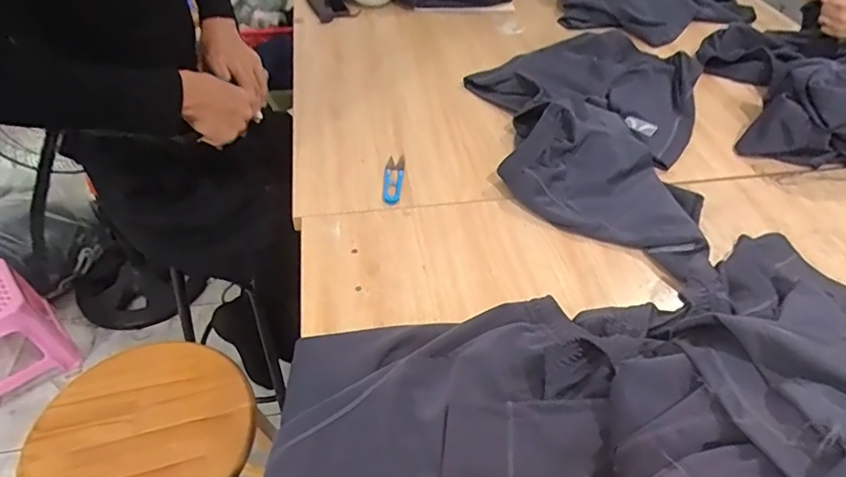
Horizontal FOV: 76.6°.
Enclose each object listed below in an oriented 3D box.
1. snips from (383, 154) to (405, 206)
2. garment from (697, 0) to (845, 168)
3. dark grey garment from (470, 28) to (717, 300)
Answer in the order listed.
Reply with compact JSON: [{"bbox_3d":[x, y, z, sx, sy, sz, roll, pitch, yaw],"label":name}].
[{"bbox_3d":[-0.046,-0.093,0.850,0.032,0.012,0.120,0,45,-1],"label":"snips"},{"bbox_3d":[0.704,-0.302,0.981,0.325,0.122,0.427,14,46,13],"label":"garment"},{"bbox_3d":[0.345,-0.198,0.906,0.512,0.067,0.584,-26,51,-25],"label":"dark grey garment"}]

